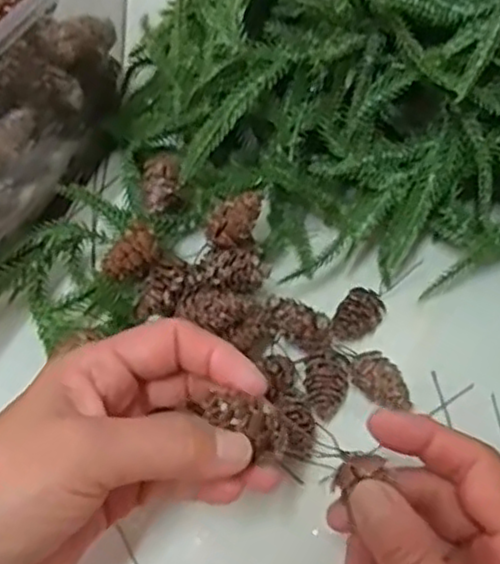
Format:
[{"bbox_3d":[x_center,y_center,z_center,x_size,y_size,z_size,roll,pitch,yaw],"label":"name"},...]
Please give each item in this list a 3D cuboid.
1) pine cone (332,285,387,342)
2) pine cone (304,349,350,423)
[{"bbox_3d":[0.059,0.020,0.380,0.022,0.022,0.032,32,61,16],"label":"pine cone"},{"bbox_3d":[0.039,0.053,0.354,0.021,0.016,0.035,6,57,1],"label":"pine cone"}]

